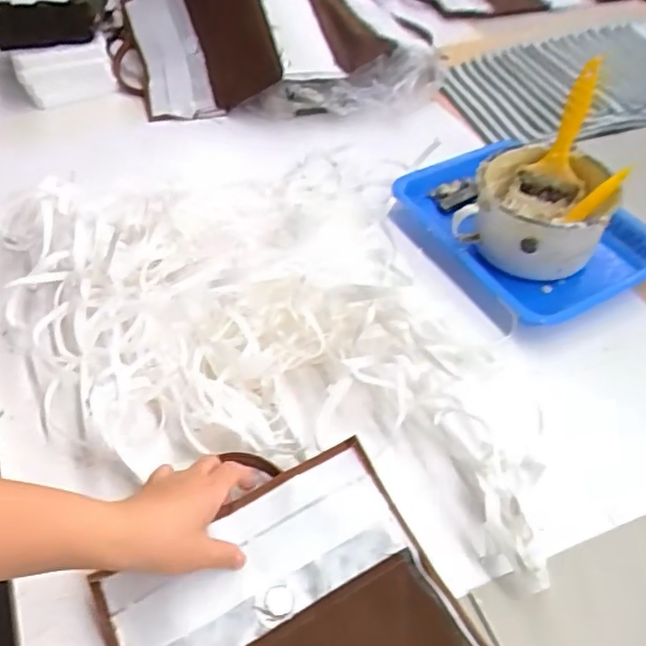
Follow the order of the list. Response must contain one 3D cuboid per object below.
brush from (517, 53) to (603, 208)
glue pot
[{"bbox_3d":[0.267,-0.206,0.670,0.062,0.150,0.026,25,21,22],"label":"brush"},{"bbox_3d":[0.234,-0.120,0.672,0.138,0.082,0.138,-1,49,2],"label":"glue pot"}]

